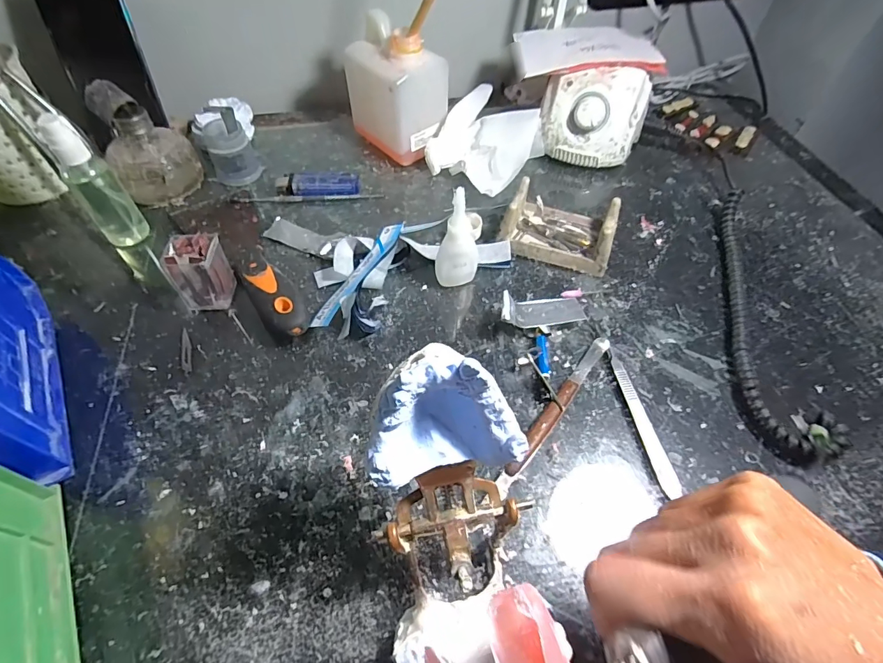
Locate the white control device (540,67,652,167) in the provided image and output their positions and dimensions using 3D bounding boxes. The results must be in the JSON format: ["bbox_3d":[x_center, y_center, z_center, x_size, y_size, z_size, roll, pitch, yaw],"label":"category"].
[{"bbox_3d":[0.160,-0.224,0.465,0.104,0.078,0.080,10,55,6],"label":"white control device"}]

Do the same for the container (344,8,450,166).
[{"bbox_3d":[-0.044,-0.248,0.454,0.070,0.119,0.088,-33,62,-22],"label":"container"}]

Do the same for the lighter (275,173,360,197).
[{"bbox_3d":[-0.125,-0.147,0.444,0.081,0.016,0.025,-4,55,-4],"label":"lighter"}]

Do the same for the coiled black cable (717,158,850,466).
[{"bbox_3d":[0.259,-0.047,0.375,0.054,0.021,0.322,7,55,4],"label":"coiled black cable"}]

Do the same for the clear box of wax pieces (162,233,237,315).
[{"bbox_3d":[-0.187,-0.045,0.342,0.032,0.052,0.035,4,55,1],"label":"clear box of wax pieces"}]

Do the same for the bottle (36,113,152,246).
[{"bbox_3d":[-0.284,-0.119,0.360,0.034,0.113,0.036,-38,63,-25],"label":"bottle"}]

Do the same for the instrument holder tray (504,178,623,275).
[{"bbox_3d":[0.109,-0.096,0.395,0.095,0.042,0.063,18,56,12],"label":"instrument holder tray"}]

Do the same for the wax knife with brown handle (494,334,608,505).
[{"bbox_3d":[0.080,0.052,0.304,0.011,0.010,0.145,34,61,21],"label":"wax knife with brown handle"}]

